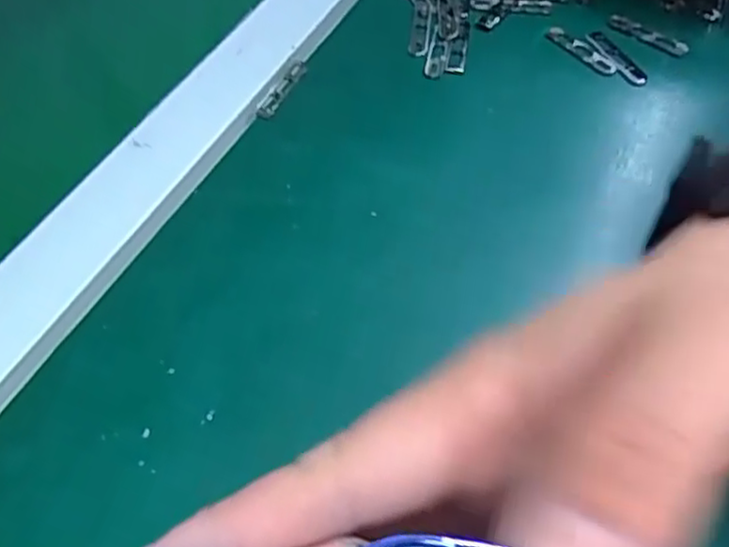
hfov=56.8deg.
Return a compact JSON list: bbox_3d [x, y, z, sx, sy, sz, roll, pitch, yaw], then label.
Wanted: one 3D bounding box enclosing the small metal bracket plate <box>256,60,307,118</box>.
[{"bbox_3d":[-0.040,-0.091,0.332,0.010,0.004,0.043,17,56,14],"label":"small metal bracket plate"}]

